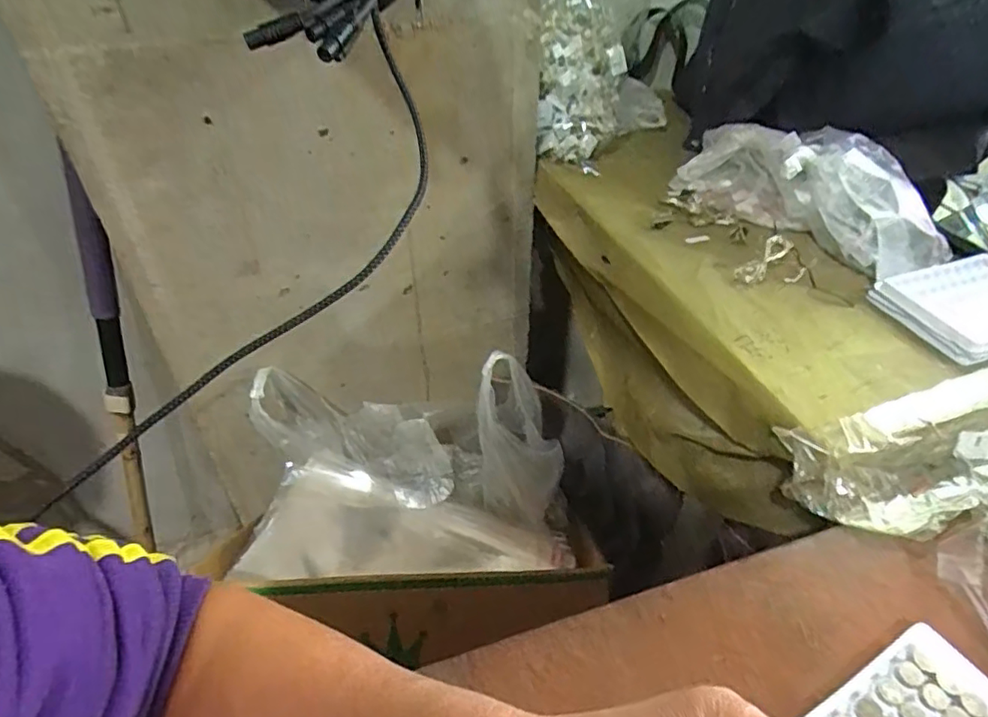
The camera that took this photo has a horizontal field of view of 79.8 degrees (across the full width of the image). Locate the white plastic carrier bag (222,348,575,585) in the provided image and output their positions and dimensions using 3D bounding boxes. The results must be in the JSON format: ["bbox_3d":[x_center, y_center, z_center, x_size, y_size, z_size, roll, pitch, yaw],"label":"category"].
[{"bbox_3d":[-0.101,0.104,0.686,0.367,0.243,0.194,0,43,-1],"label":"white plastic carrier bag"}]

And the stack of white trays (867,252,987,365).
[{"bbox_3d":[0.400,-0.044,0.490,0.143,0.016,0.102,-12,44,-13],"label":"stack of white trays"}]

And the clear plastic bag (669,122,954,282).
[{"bbox_3d":[0.302,-0.172,0.581,0.108,0.078,0.266,-28,50,-27],"label":"clear plastic bag"}]

